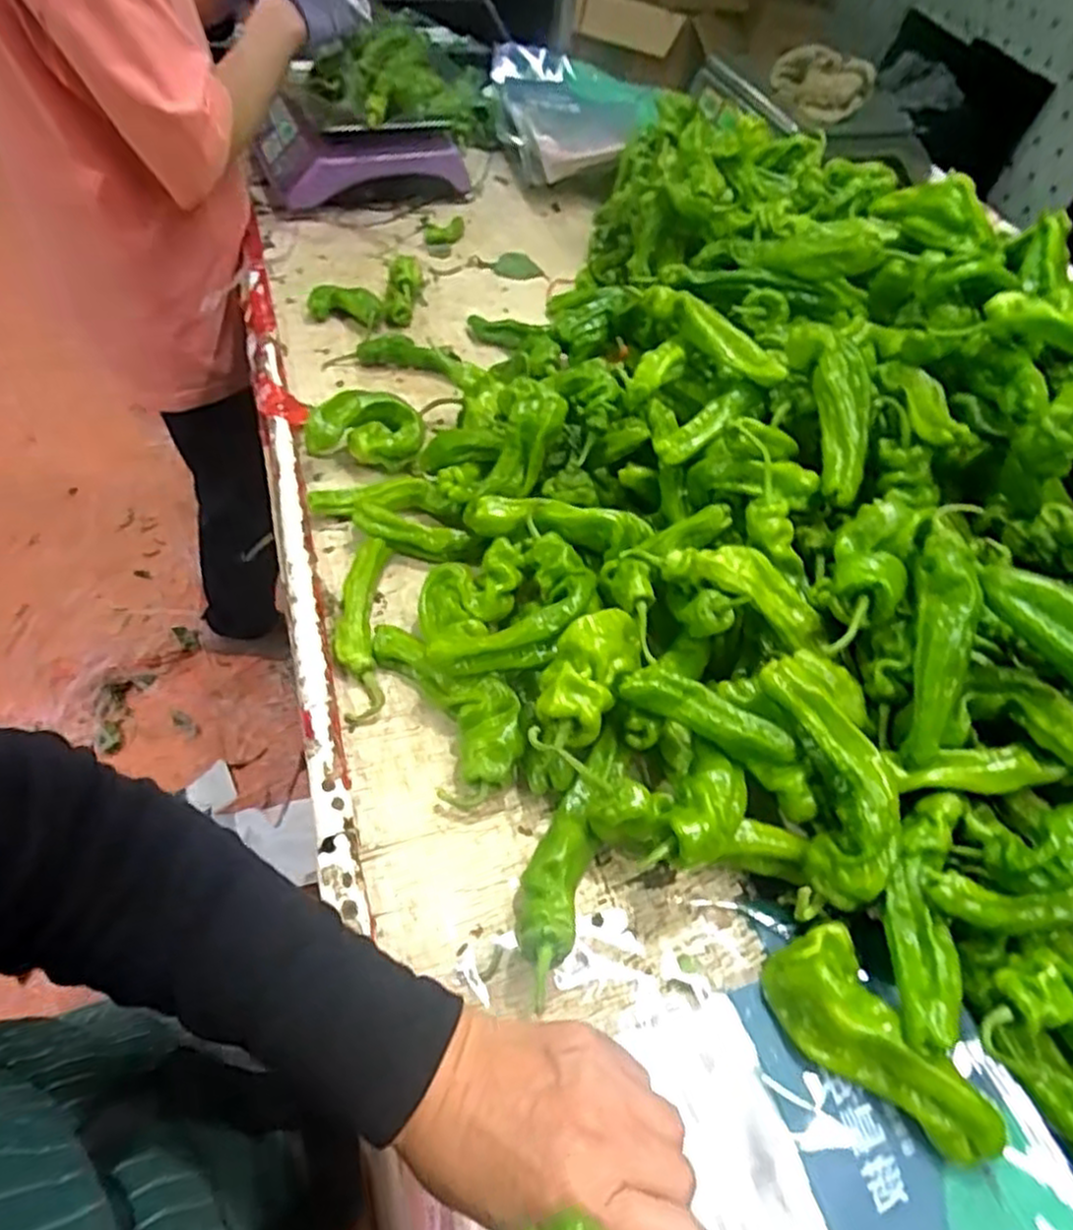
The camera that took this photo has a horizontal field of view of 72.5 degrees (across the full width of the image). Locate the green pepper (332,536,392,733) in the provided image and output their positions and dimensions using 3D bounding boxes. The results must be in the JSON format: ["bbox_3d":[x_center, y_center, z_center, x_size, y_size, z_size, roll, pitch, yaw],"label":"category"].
[{"bbox_3d":[-0.142,0.009,0.589,0.039,0.031,0.169,-1,52,-6],"label":"green pepper"}]

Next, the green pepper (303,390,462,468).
[{"bbox_3d":[-0.152,-0.186,0.721,0.147,0.051,0.071,-18,56,-18],"label":"green pepper"}]

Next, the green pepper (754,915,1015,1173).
[{"bbox_3d":[0.194,0.241,0.414,0.070,0.045,0.127,-21,57,-21],"label":"green pepper"}]

